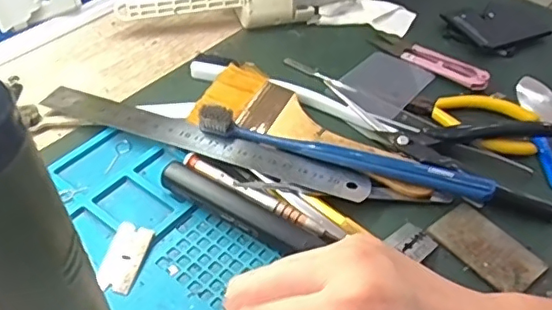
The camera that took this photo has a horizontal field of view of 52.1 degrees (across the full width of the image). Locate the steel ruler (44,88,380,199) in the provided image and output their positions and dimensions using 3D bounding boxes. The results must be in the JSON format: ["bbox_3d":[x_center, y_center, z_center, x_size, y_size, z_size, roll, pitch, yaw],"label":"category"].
[{"bbox_3d":[-0.047,-0.010,0.361,0.216,0.005,0.025,17,47,11],"label":"steel ruler"}]

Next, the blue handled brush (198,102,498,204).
[{"bbox_3d":[0.041,-0.003,0.352,0.183,0.018,0.020,15,47,8],"label":"blue handled brush"}]

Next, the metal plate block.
[{"bbox_3d":[0.121,0.052,0.324,0.036,0.004,0.059,-28,56,-29],"label":"metal plate block"}]

